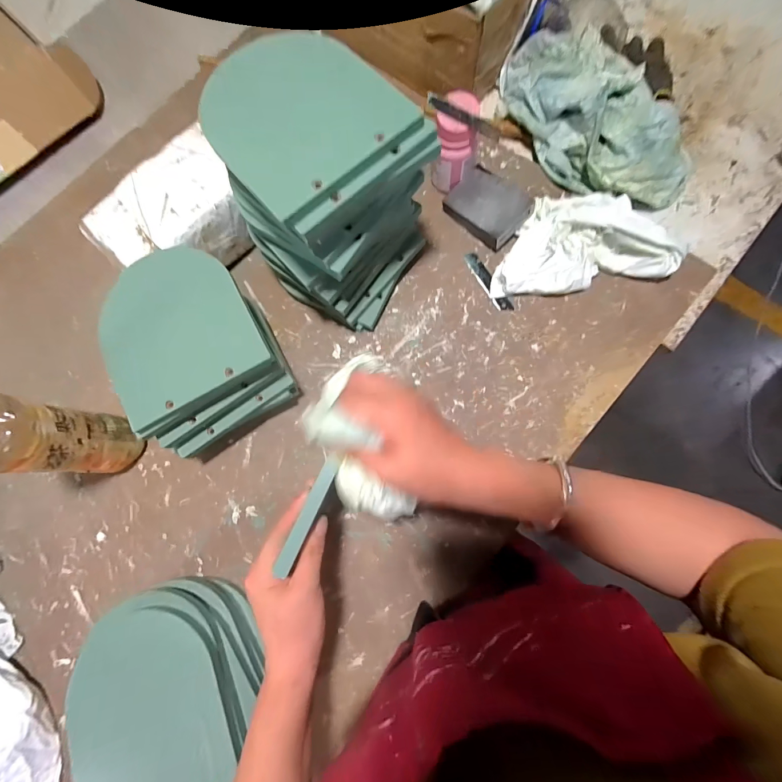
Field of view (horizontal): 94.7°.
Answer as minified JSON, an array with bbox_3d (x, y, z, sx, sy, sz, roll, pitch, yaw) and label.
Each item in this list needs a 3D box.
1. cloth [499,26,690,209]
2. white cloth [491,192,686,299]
[{"bbox_3d":[0.272,-0.377,0.481,0.157,0.085,0.301,-30,77,-2],"label":"cloth"},{"bbox_3d":[0.235,-0.191,0.454,0.217,0.054,0.131,-7,77,3],"label":"white cloth"}]

